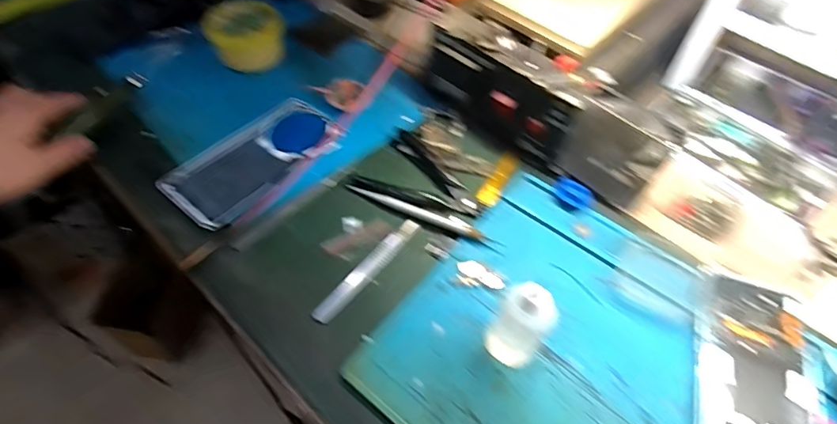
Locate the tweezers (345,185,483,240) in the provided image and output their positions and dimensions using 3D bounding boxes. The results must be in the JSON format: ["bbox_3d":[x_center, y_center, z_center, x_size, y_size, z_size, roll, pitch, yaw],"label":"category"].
[{"bbox_3d":[-0.002,-0.003,0.420,0.123,0.004,0.017,21,56,13],"label":"tweezers"}]

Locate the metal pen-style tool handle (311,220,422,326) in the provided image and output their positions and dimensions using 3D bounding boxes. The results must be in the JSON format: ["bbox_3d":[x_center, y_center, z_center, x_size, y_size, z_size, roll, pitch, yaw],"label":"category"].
[{"bbox_3d":[-0.040,0.045,0.384,0.018,0.004,0.116,33,59,20],"label":"metal pen-style tool handle"}]

